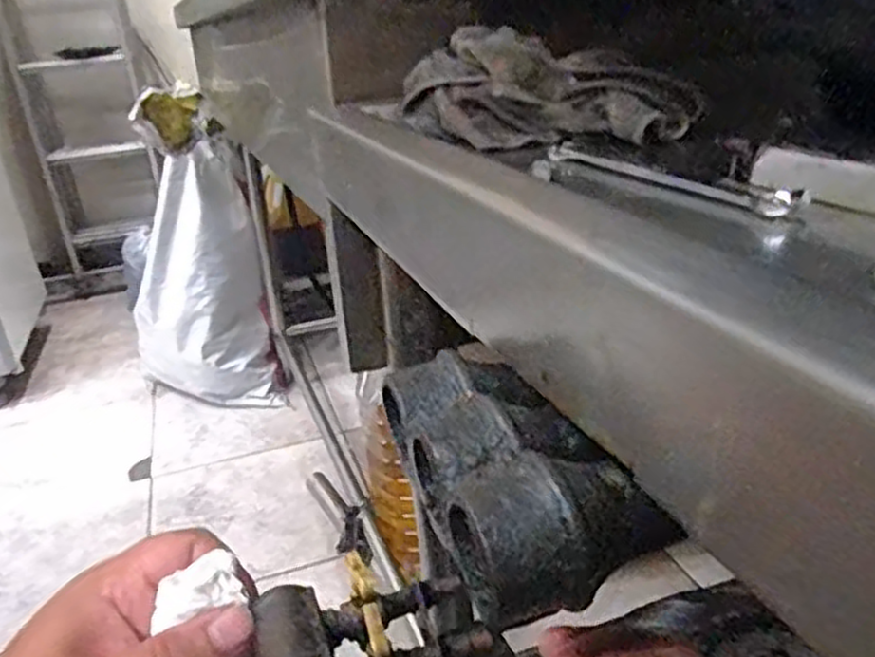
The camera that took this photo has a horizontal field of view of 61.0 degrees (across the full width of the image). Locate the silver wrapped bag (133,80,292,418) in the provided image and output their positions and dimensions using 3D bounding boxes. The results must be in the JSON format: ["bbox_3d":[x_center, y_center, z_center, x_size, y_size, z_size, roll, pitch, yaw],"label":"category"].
[{"bbox_3d":[-0.547,-0.135,1.650,0.296,0.705,0.190,-13,24,-19],"label":"silver wrapped bag"}]

